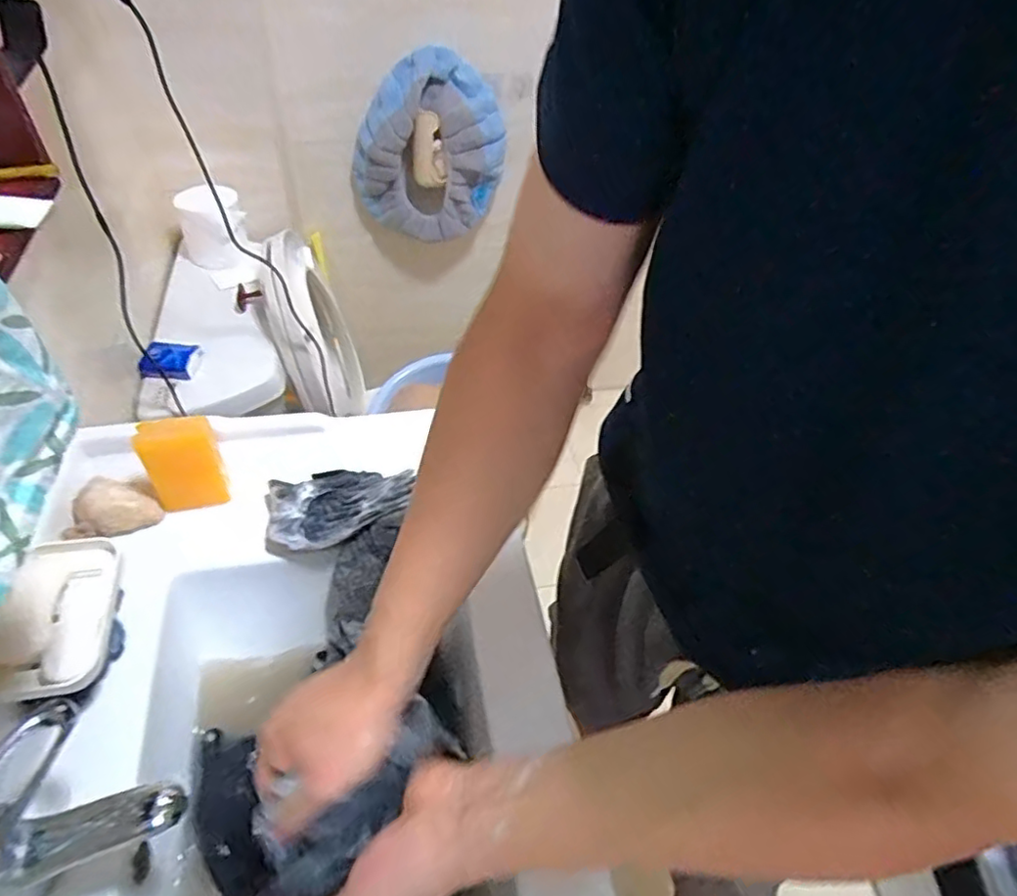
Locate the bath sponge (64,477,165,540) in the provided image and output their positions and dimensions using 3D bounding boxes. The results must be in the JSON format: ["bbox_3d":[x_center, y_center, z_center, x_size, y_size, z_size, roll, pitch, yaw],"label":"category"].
[{"bbox_3d":[-0.400,0.059,0.624,0.081,0.038,0.050,-20,53,-22],"label":"bath sponge"}]

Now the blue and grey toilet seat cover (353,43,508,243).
[{"bbox_3d":[-0.164,-0.620,1.316,0.316,0.345,0.076,-10,50,-14],"label":"blue and grey toilet seat cover"}]

